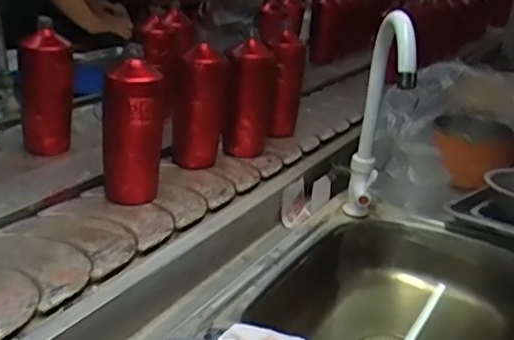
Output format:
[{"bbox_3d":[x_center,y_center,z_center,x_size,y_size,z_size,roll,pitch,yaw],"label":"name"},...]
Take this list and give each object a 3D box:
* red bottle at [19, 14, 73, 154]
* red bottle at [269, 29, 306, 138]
[{"bbox_3d":[-0.337,-0.130,1.011,0.068,0.192,0.061,18,25,25],"label":"red bottle"},{"bbox_3d":[0.057,-0.149,1.155,0.055,0.183,0.060,10,23,6],"label":"red bottle"}]

